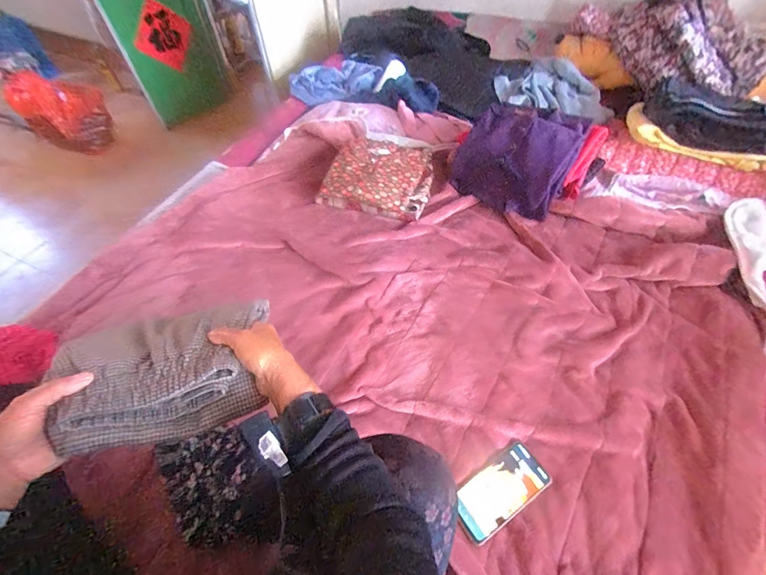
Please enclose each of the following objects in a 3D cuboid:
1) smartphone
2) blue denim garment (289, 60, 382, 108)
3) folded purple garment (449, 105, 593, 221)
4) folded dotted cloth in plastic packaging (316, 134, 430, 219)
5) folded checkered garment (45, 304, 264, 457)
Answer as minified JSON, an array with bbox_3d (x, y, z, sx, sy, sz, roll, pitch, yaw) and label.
[{"bbox_3d":[0.192,0.329,0.578,0.162,0.010,0.076,-29,60,-16],"label":"smartphone"},{"bbox_3d":[-0.182,-0.750,1.305,0.291,0.087,0.189,-24,64,-19],"label":"blue denim garment"},{"bbox_3d":[0.338,-0.331,0.915,0.274,0.145,0.231,32,61,14],"label":"folded purple garment"},{"bbox_3d":[-0.009,-0.305,0.953,0.283,0.077,0.251,16,59,12],"label":"folded dotted cloth in plastic packaging"},{"bbox_3d":[-0.262,0.094,0.434,0.210,0.079,0.173,-12,57,-5],"label":"folded checkered garment"}]

